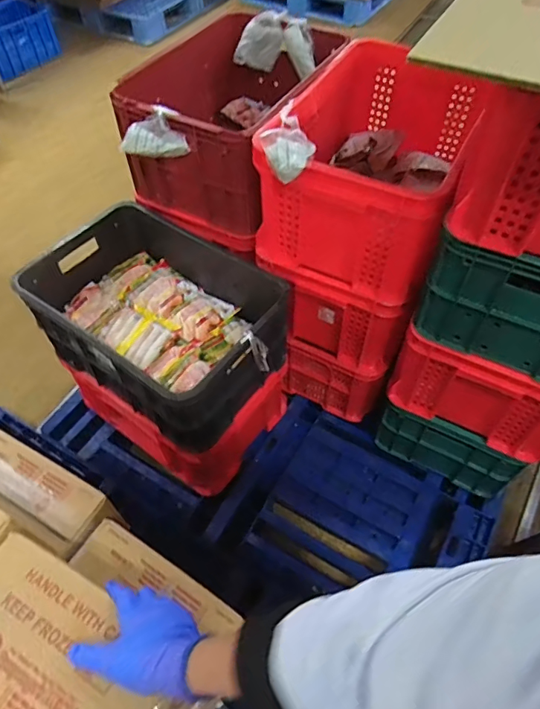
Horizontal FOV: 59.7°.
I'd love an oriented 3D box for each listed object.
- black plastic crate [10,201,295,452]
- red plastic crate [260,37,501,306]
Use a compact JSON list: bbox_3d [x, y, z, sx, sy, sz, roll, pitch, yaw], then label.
[{"bbox_3d":[-0.242,-0.081,1.098,0.564,0.260,0.388,30,62,21],"label":"black plastic crate"},{"bbox_3d":[0.223,-0.400,1.003,0.351,0.281,0.504,19,59,15],"label":"red plastic crate"}]

